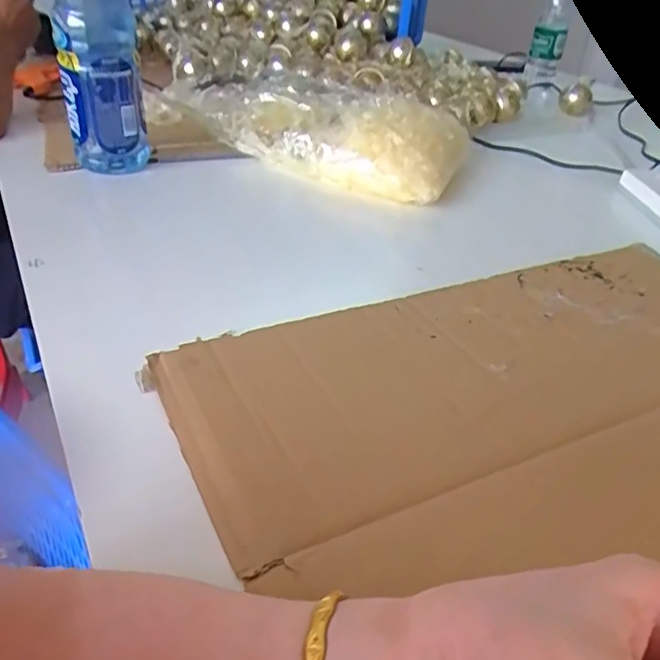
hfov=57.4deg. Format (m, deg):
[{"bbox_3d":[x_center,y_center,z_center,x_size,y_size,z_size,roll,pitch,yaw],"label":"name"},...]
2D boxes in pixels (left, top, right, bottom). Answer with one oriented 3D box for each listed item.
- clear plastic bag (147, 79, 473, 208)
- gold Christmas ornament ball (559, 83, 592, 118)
[{"bbox_3d":[-0.056,-0.273,0.786,0.461,0.075,0.184,18,37,17],"label":"clear plastic bag"},{"bbox_3d":[0.426,-0.396,1.050,0.052,0.058,0.046,18,37,17],"label":"gold Christmas ornament ball"}]

